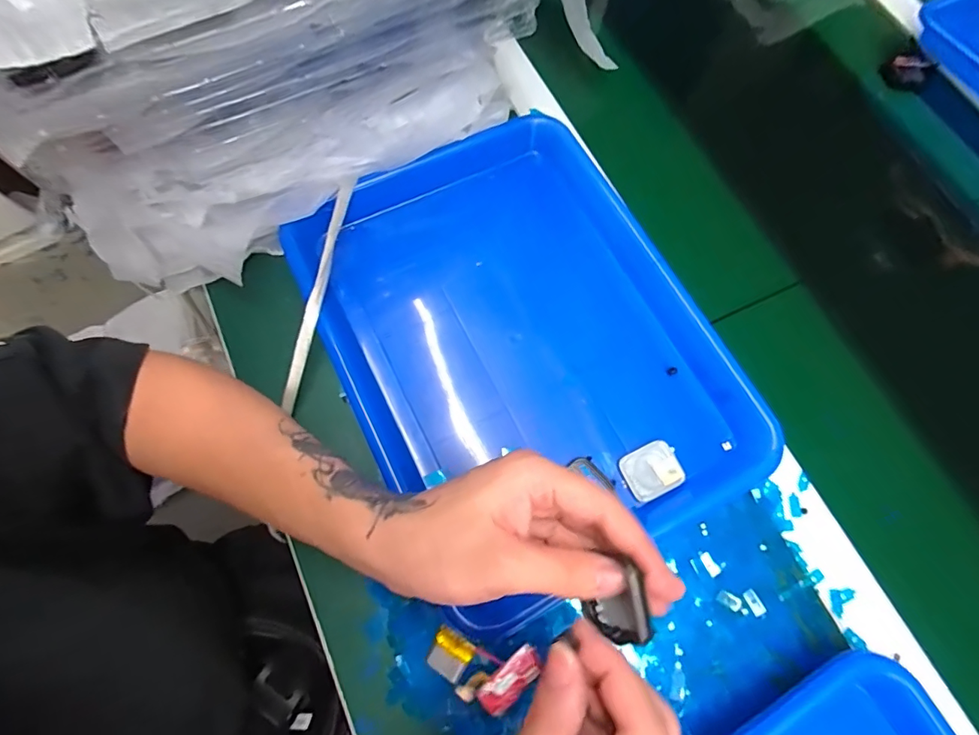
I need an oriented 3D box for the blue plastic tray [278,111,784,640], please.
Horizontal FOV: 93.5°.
[{"bbox_3d":[0.020,-0.021,0.340,0.253,0.038,0.326,-26,72,-9],"label":"blue plastic tray"}]

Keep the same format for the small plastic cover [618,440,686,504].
[{"bbox_3d":[0.112,0.072,0.320,0.041,0.006,0.033,-25,74,-10],"label":"small plastic cover"}]

